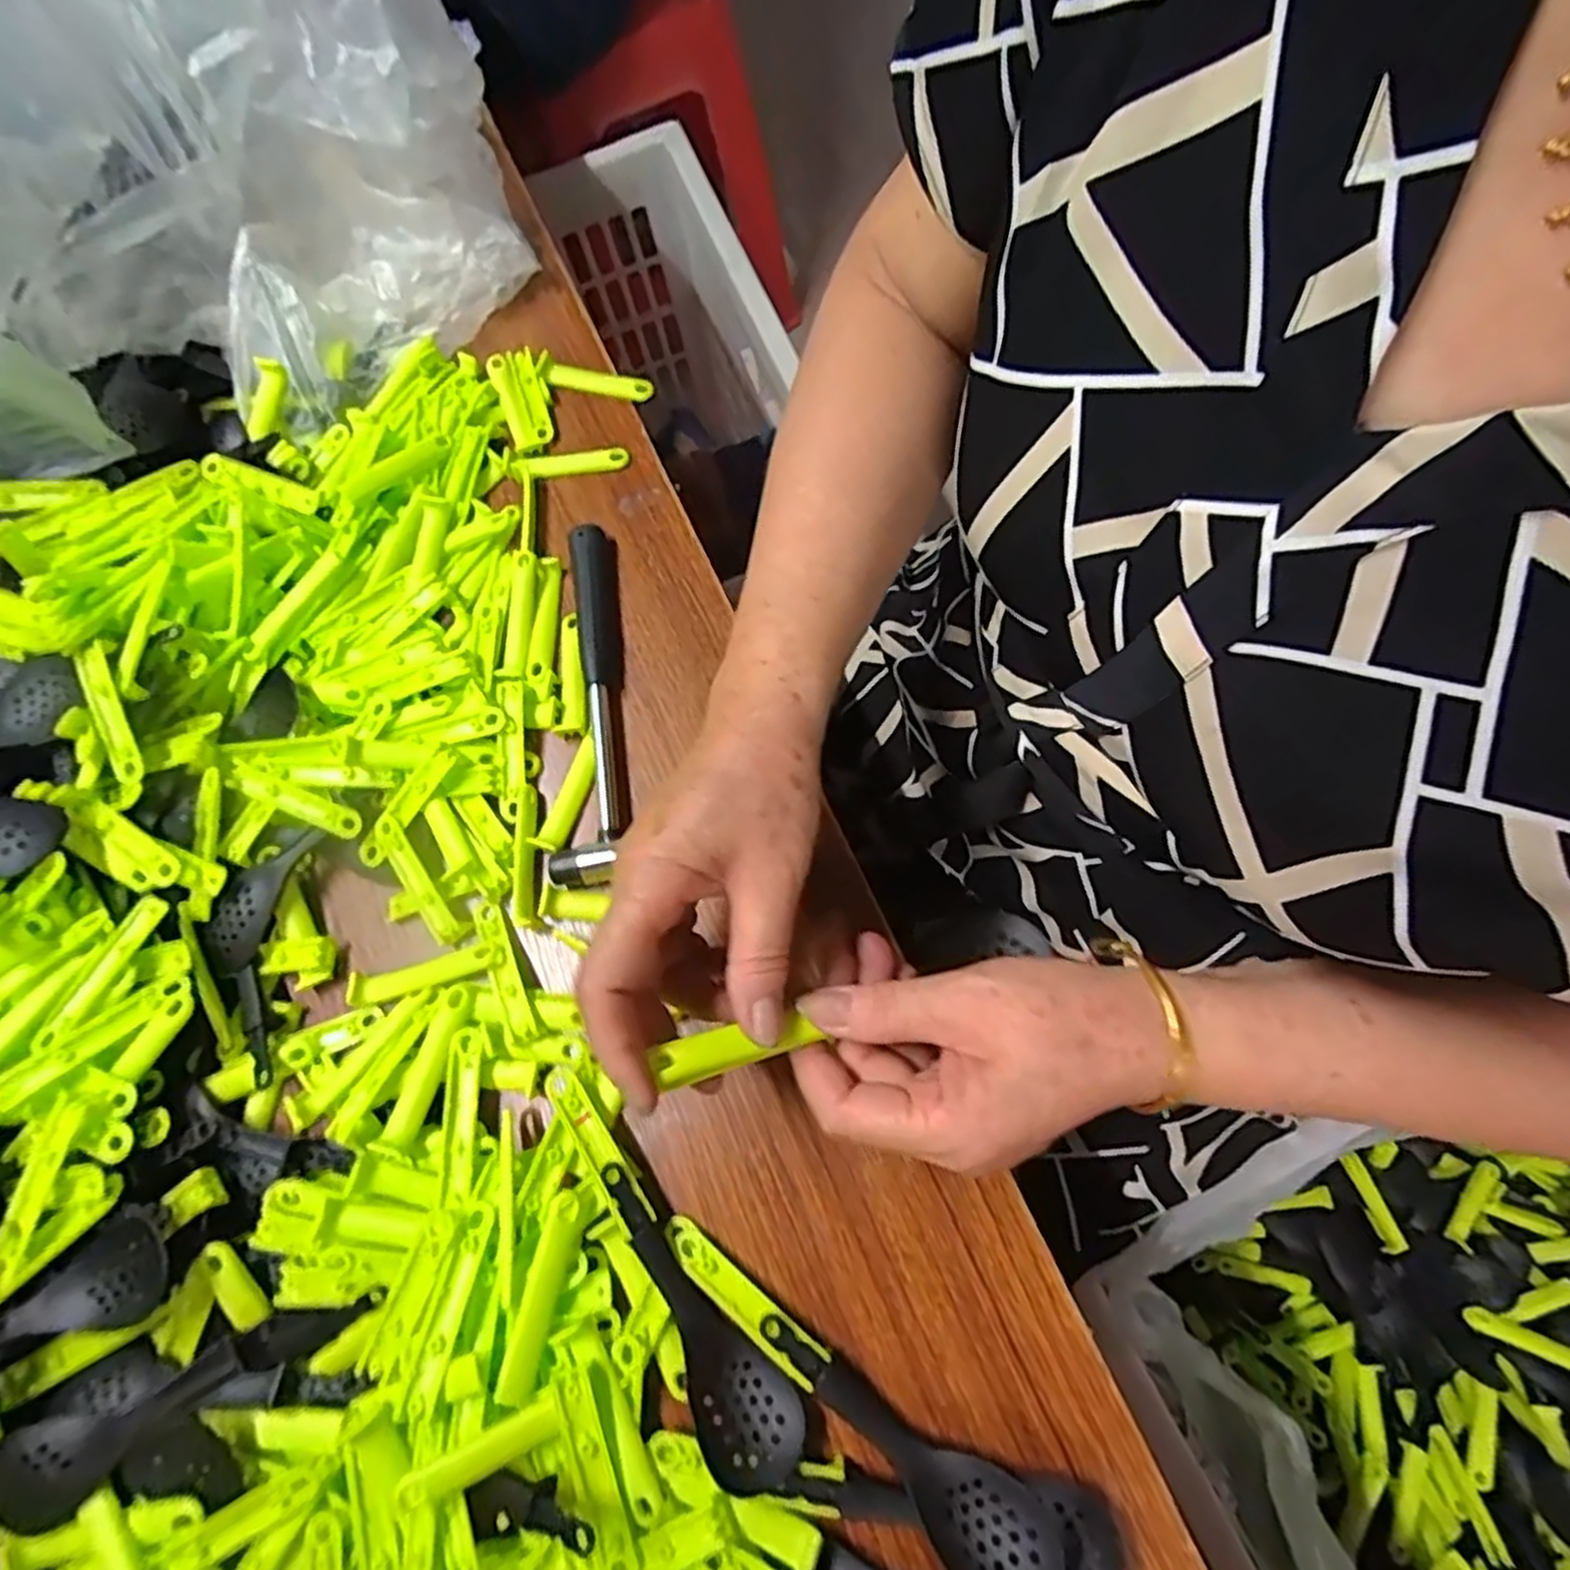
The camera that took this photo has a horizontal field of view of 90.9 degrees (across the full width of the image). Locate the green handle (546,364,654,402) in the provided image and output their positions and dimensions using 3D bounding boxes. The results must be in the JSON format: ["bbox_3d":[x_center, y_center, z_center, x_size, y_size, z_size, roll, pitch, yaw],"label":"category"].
[{"bbox_3d":[-0.120,-0.258,0.494,0.068,0.010,0.014,10,73,8],"label":"green handle"}]

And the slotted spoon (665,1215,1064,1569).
[{"bbox_3d":[0.025,0.237,0.303,0.178,0.024,0.038,39,79,15],"label":"slotted spoon"}]

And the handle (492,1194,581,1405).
[{"bbox_3d":[-0.101,0.211,0.320,0.015,0.008,0.073,10,73,8],"label":"handle"}]

